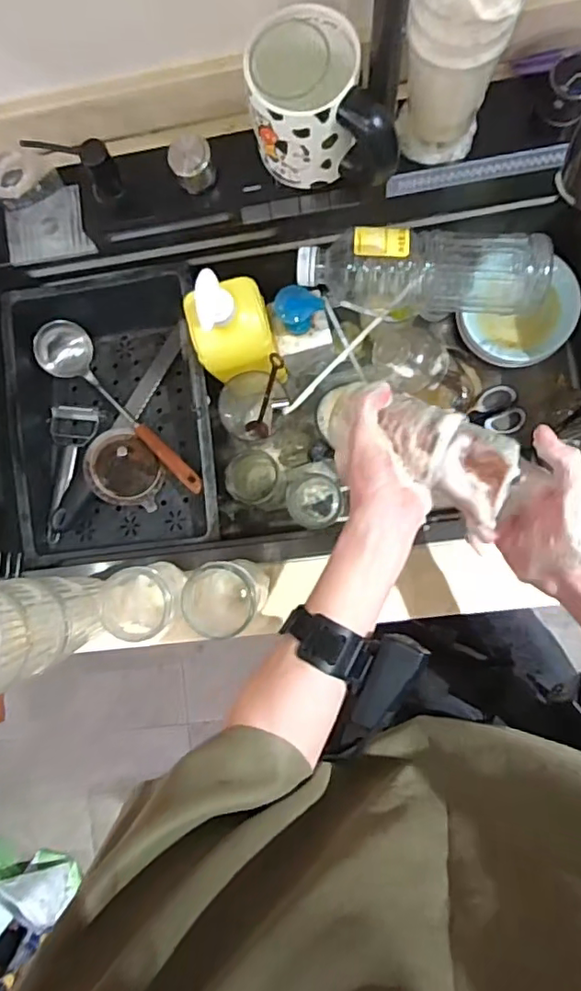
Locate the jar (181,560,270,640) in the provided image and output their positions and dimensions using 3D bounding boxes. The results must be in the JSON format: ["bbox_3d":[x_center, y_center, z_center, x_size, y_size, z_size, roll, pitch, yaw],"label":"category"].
[{"bbox_3d":[-0.060,0.094,0.523,0.068,0.101,0.057,-27,85,4],"label":"jar"}]

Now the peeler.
[{"bbox_3d":[-0.284,-0.031,0.707,0.066,0.026,0.184,1,71,6],"label":"peeler"}]

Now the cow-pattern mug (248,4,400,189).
[{"bbox_3d":[0.035,-0.358,0.514,0.140,0.111,0.104,12,89,6],"label":"cow-pattern mug"}]

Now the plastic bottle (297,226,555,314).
[{"bbox_3d":[0.139,-0.236,0.597,0.251,0.090,0.074,2,88,6],"label":"plastic bottle"}]

